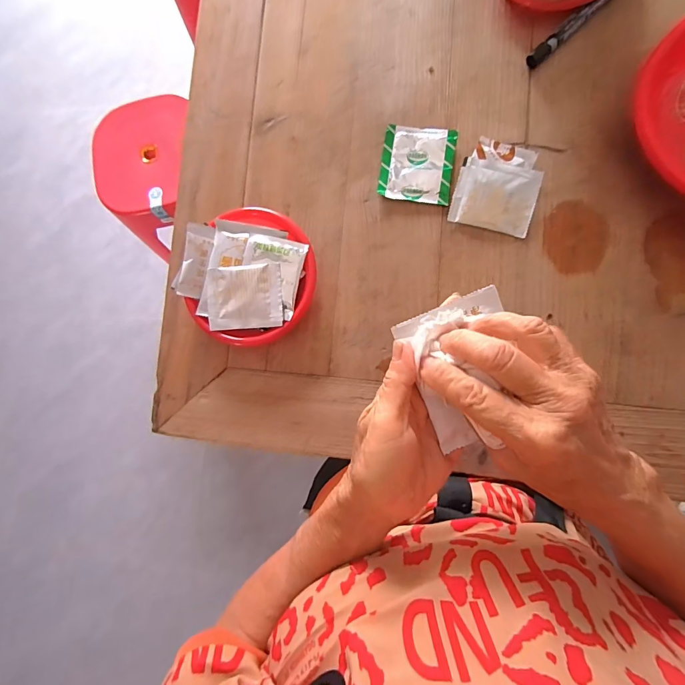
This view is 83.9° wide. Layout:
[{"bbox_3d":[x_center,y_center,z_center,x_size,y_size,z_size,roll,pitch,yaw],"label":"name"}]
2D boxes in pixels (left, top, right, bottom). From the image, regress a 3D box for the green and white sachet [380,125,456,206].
[{"bbox_3d":[0.079,-0.187,0.400,0.073,0.006,0.078,9,87,9],"label":"green and white sachet"}]

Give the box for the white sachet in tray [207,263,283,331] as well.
[{"bbox_3d":[-0.101,-0.047,0.393,0.079,0.005,0.064,-3,92,8],"label":"white sachet in tray"}]

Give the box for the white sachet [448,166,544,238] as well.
[{"bbox_3d":[0.152,-0.143,0.381,0.078,0.014,0.059,15,88,10],"label":"white sachet"}]

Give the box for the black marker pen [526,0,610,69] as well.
[{"bbox_3d":[0.243,-0.328,0.381,0.137,0.015,0.013,-40,81,4],"label":"black marker pen"}]

